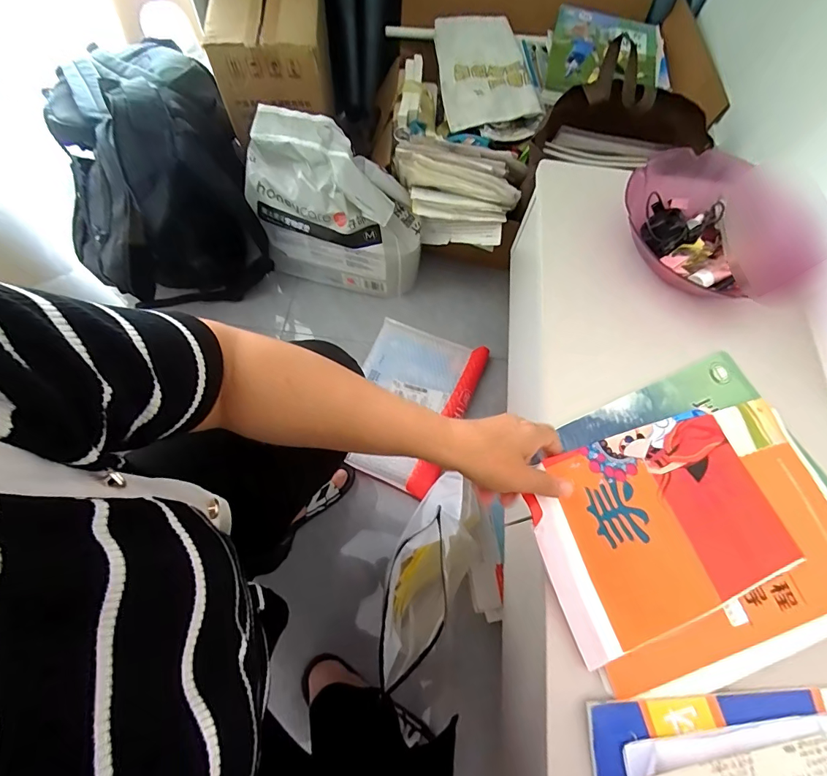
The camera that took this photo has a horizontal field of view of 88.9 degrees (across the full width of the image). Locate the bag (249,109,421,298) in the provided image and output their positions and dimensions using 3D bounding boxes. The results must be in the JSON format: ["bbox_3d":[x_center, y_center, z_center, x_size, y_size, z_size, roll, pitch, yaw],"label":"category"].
[{"bbox_3d":[-0.173,-0.351,0.856,0.360,0.262,0.214,38,71,12],"label":"bag"}]

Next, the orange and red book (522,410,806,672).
[{"bbox_3d":[0.236,0.127,0.406,0.243,0.015,0.173,-17,78,-15],"label":"orange and red book"}]

